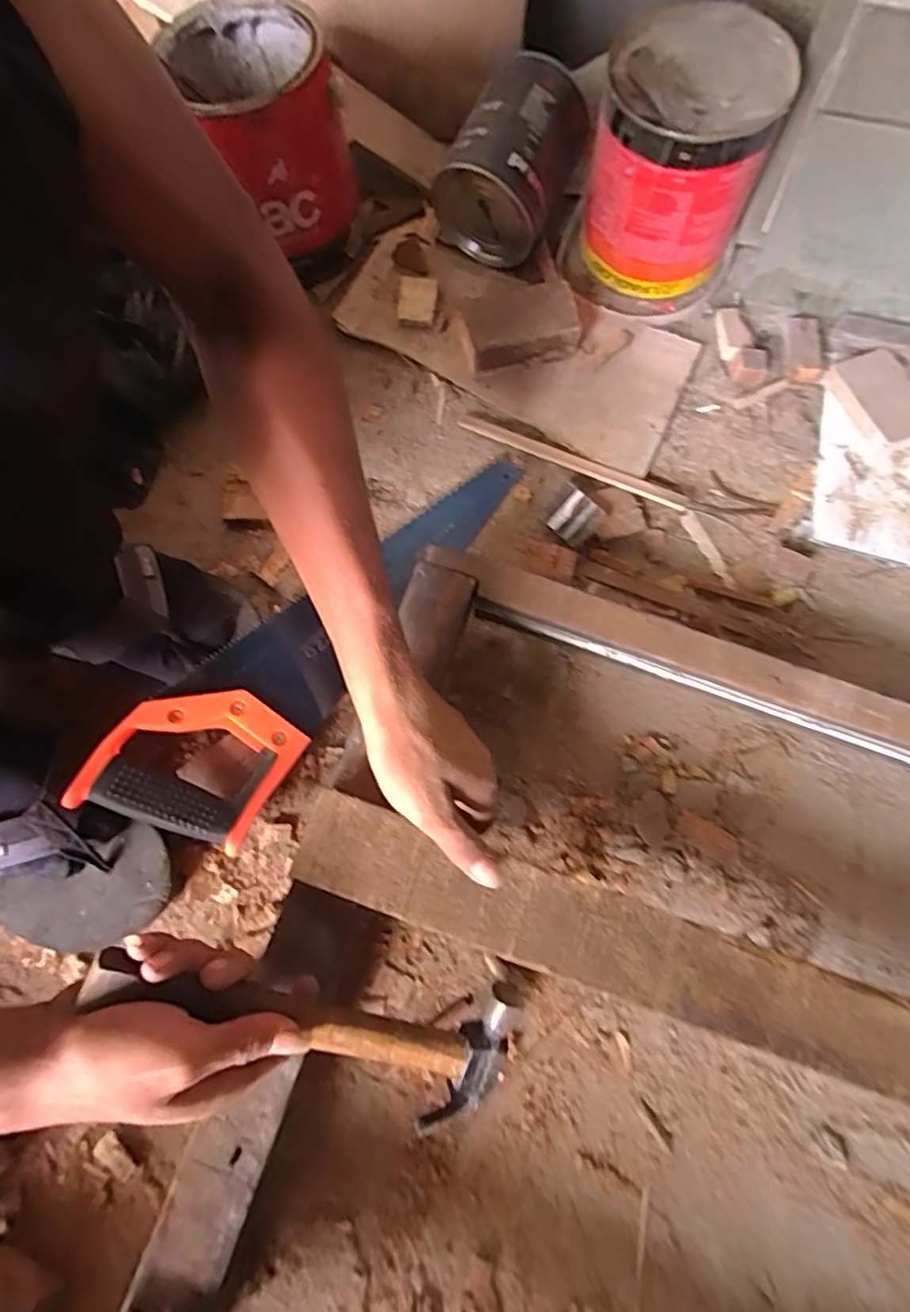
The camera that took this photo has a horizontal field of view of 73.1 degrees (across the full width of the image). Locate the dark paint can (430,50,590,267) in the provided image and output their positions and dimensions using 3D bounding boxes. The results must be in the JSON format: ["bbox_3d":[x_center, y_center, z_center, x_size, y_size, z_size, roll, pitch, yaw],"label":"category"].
[{"bbox_3d":[0.057,-0.479,0.598,0.111,0.105,0.135,29,91,-14],"label":"dark paint can"}]

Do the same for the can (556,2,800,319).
[{"bbox_3d":[0.203,-0.457,0.572,0.154,0.152,0.153,20,74,7],"label":"can"}]

